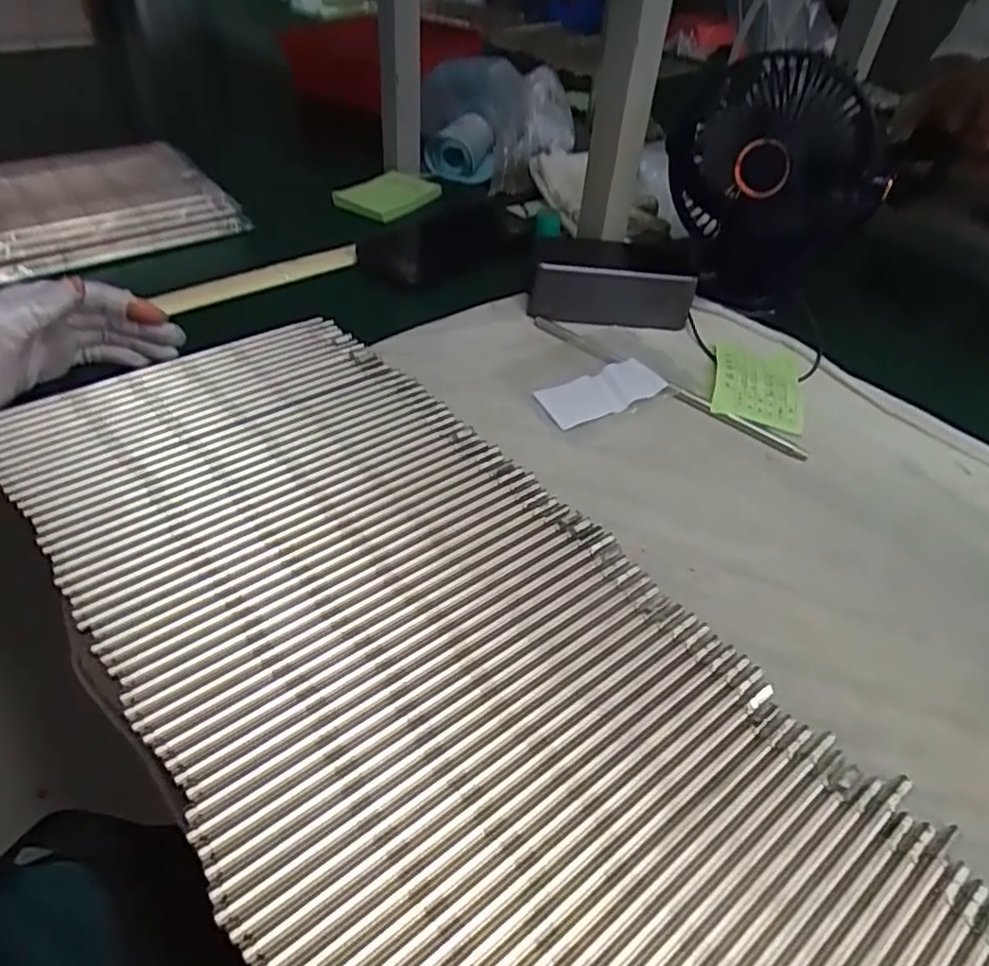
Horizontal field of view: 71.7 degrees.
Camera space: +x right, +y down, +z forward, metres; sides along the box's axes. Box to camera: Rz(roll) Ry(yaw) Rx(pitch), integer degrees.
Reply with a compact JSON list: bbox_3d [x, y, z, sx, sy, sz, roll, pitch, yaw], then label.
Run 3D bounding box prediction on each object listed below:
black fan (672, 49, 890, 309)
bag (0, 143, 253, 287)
[{"bbox_3d":[0.217,-0.236,0.552,0.152,0.168,0.087,18,45,13],"label":"black fan"},{"bbox_3d":[-0.383,-0.248,0.603,0.243,0.027,0.188,-29,53,-31],"label":"bag"}]

